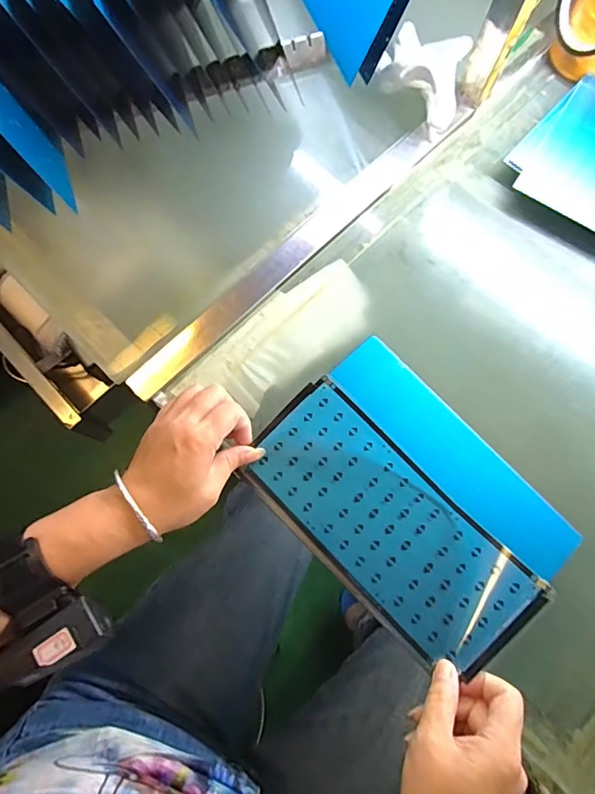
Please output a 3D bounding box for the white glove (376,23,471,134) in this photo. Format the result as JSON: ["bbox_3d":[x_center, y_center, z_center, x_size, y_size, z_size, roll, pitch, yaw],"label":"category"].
[{"bbox_3d":[0.137,-0.343,0.481,0.098,0.053,0.055,43,77,9],"label":"white glove"}]

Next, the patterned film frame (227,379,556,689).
[{"bbox_3d":[0.073,0.102,0.372,0.241,0.037,0.113,44,79,10],"label":"patterned film frame"}]

